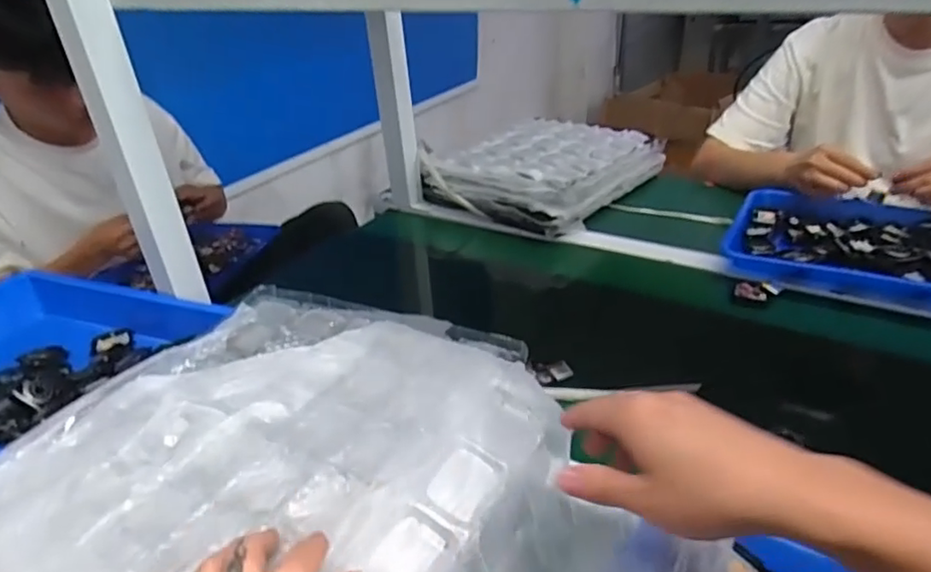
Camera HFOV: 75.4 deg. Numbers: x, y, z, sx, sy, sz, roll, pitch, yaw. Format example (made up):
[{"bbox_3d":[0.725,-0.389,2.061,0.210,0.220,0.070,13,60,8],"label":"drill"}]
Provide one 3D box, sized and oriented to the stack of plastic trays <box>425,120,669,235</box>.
[{"bbox_3d":[0.132,-0.198,1.023,0.267,0.078,0.334,22,39,38],"label":"stack of plastic trays"}]

